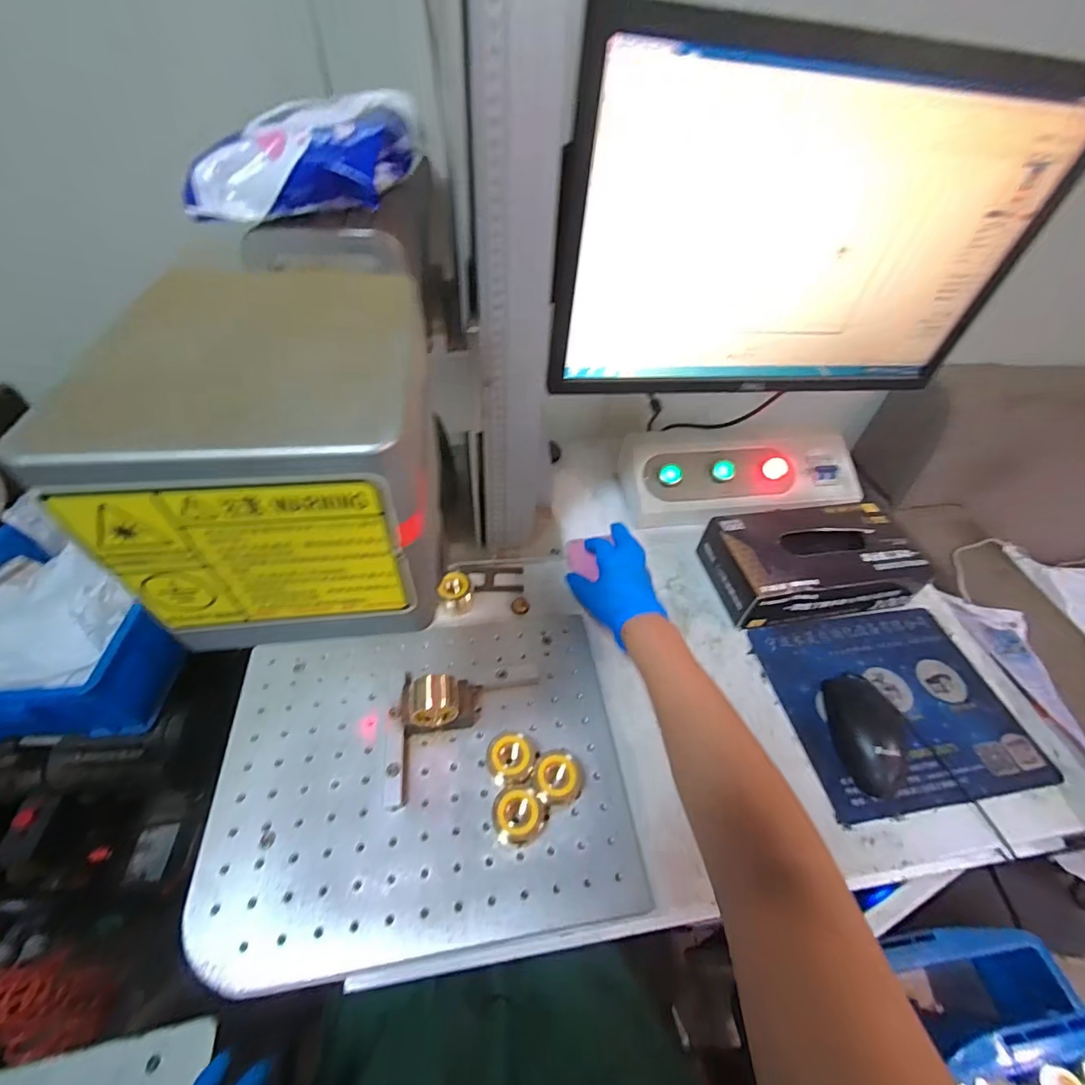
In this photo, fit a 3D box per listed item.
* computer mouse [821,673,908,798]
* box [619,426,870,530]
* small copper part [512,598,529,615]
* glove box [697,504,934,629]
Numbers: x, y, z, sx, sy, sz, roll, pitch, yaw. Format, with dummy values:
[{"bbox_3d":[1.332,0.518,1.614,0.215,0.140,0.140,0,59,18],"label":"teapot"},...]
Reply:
[{"bbox_3d":[0.319,0.178,0.465,0.063,0.028,0.116,8,48,4],"label":"computer mouse"},{"bbox_3d":[0.276,-0.093,0.674,0.322,0.078,0.134,-7,48,-9],"label":"box"},{"bbox_3d":[-0.025,0.072,0.546,0.020,0.004,0.022,3,46,-3],"label":"small copper part"},{"bbox_3d":[0.321,0.024,0.574,0.234,0.078,0.123,-7,48,-9],"label":"glove box"}]

